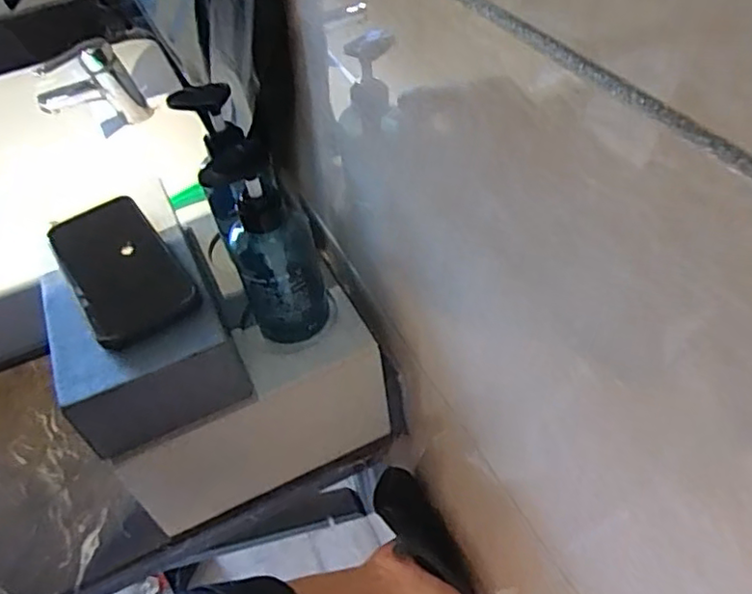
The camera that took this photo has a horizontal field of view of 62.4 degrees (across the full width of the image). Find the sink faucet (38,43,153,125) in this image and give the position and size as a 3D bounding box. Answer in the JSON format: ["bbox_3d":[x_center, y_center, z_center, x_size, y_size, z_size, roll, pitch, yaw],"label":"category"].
[{"bbox_3d":[-0.398,-0.286,0.863,0.136,0.114,0.047,-26,49,-16],"label":"sink faucet"}]

